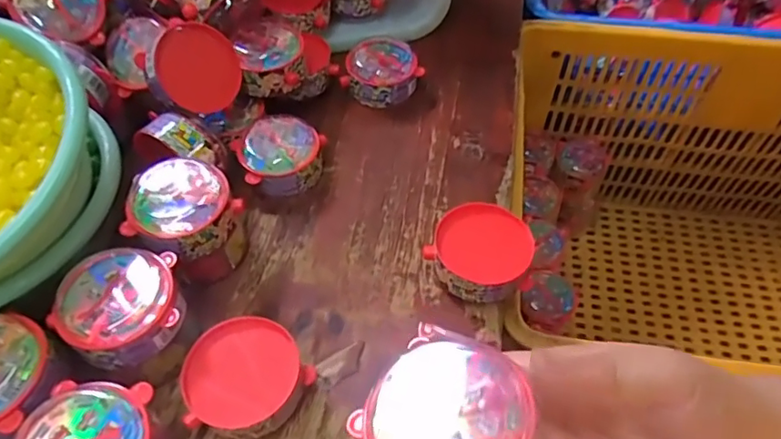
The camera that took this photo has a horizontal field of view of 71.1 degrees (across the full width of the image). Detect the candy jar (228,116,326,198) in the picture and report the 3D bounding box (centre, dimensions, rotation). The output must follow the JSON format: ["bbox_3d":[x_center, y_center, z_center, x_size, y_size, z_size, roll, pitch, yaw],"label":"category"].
[{"bbox_3d":[-0.089,-0.053,0.458,0.074,0.037,0.063,-22,57,-17],"label":"candy jar"}]

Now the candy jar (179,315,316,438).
[{"bbox_3d":[-0.087,0.099,0.332,0.067,0.037,0.068,1,53,-1],"label":"candy jar"}]

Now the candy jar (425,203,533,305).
[{"bbox_3d":[0.062,0.028,0.388,0.070,0.040,0.063,-13,55,-12],"label":"candy jar"}]

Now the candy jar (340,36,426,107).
[{"bbox_3d":[-0.004,-0.143,0.524,0.069,0.037,0.073,1,53,-1],"label":"candy jar"}]

